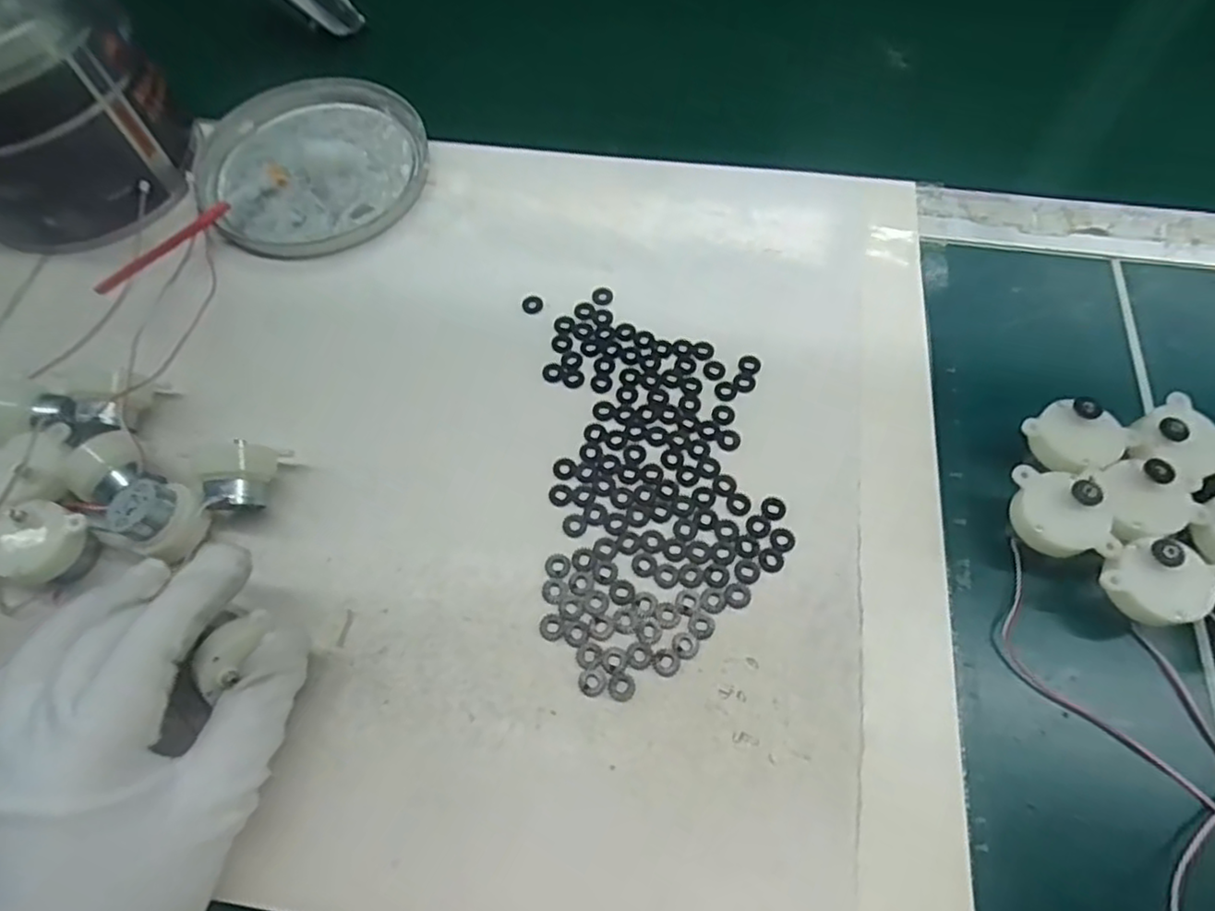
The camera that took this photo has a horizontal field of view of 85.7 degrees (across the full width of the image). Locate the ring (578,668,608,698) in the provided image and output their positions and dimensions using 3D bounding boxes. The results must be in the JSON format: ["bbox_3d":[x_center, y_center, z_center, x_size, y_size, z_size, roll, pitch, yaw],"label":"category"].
[{"bbox_3d":[-0.006,0.088,0.254,0.011,0.004,0.010,-1,63,2],"label":"ring"}]

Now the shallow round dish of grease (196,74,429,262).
[{"bbox_3d":[-0.174,-0.174,0.391,0.140,0.016,0.131,-1,63,2],"label":"shallow round dish of grease"}]

